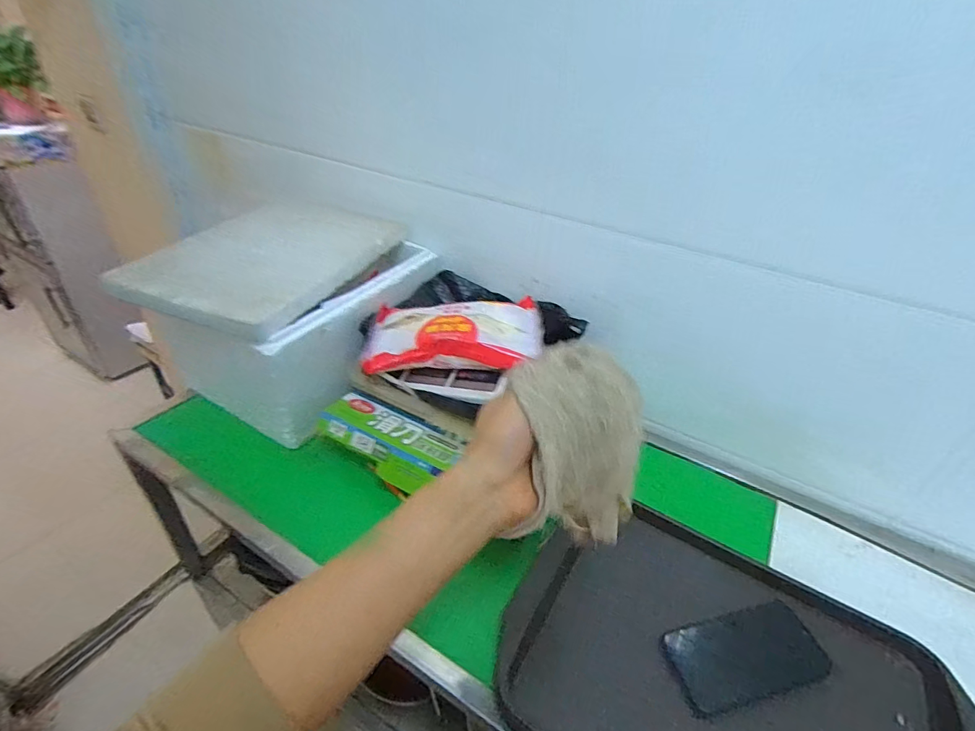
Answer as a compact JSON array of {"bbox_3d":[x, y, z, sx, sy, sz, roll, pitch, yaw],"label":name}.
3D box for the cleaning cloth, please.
[{"bbox_3d":[0.068,0.072,0.386,0.123,0.151,0.080,-14,40,-24],"label":"cleaning cloth"}]

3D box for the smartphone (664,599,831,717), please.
[{"bbox_3d":[0.275,0.302,0.491,0.174,0.015,0.078,-9,38,-18],"label":"smartphone"}]

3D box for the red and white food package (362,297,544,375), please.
[{"bbox_3d":[-0.047,-0.050,0.687,0.249,0.050,0.151,3,36,-2],"label":"red and white food package"}]

